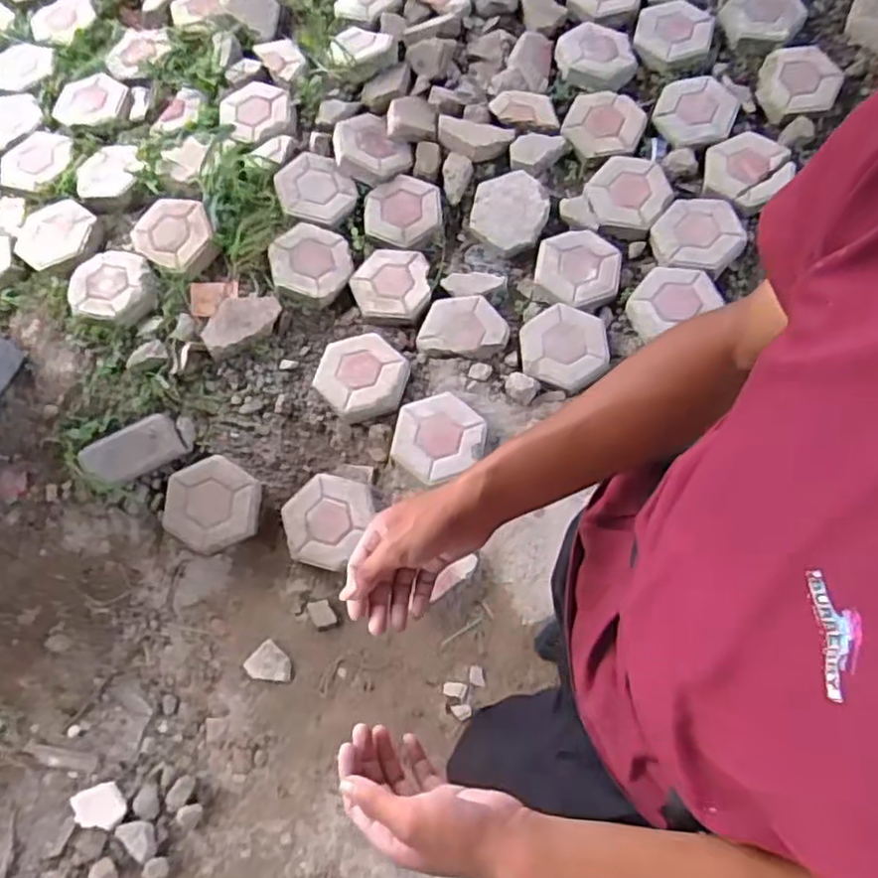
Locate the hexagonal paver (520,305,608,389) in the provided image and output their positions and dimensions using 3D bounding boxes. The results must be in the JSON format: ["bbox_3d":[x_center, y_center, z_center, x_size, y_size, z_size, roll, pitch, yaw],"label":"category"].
[{"bbox_3d":[0.300,-0.216,1.601,0.220,0.046,0.199,-40,72,-8],"label":"hexagonal paver"}]

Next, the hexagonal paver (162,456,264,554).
[{"bbox_3d":[-0.508,0.148,1.528,0.211,0.047,0.197,-27,88,-13],"label":"hexagonal paver"}]

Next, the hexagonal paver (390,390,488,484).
[{"bbox_3d":[0.001,0.001,1.532,0.206,0.048,0.205,-40,72,-8],"label":"hexagonal paver"}]

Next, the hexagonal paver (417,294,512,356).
[{"bbox_3d":[0.056,-0.273,1.629,0.220,0.039,0.149,-3,70,5],"label":"hexagonal paver"}]

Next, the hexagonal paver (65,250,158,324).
[{"bbox_3d":[-0.789,-0.370,1.660,0.218,0.046,0.193,11,72,10],"label":"hexagonal paver"}]

